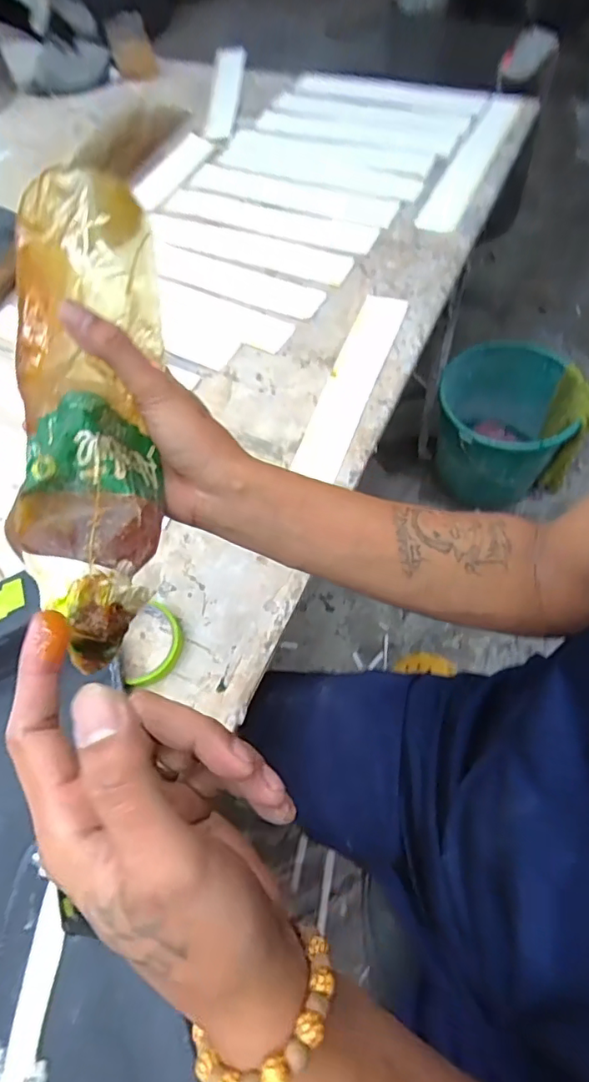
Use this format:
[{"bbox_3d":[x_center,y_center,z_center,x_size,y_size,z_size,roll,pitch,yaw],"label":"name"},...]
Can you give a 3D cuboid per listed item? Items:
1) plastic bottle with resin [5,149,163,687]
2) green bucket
[{"bbox_3d":[-0.128,-0.087,0.328,0.098,0.065,0.307,-8,72,0],"label":"plastic bottle with resin"},{"bbox_3d":[0.437,-0.238,1.149,0.261,0.224,0.271,-2,62,3],"label":"green bucket"}]

